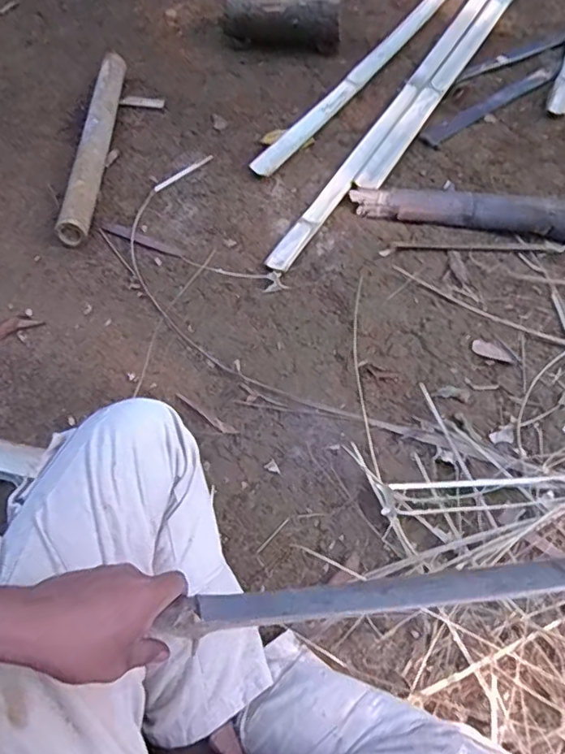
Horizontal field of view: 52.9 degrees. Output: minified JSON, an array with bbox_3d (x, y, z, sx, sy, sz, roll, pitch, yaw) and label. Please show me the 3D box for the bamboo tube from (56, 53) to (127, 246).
[{"bbox_3d":[-0.406,-0.519,1.242,0.062,0.057,0.612,-1,57,2],"label":"bamboo tube"}]

